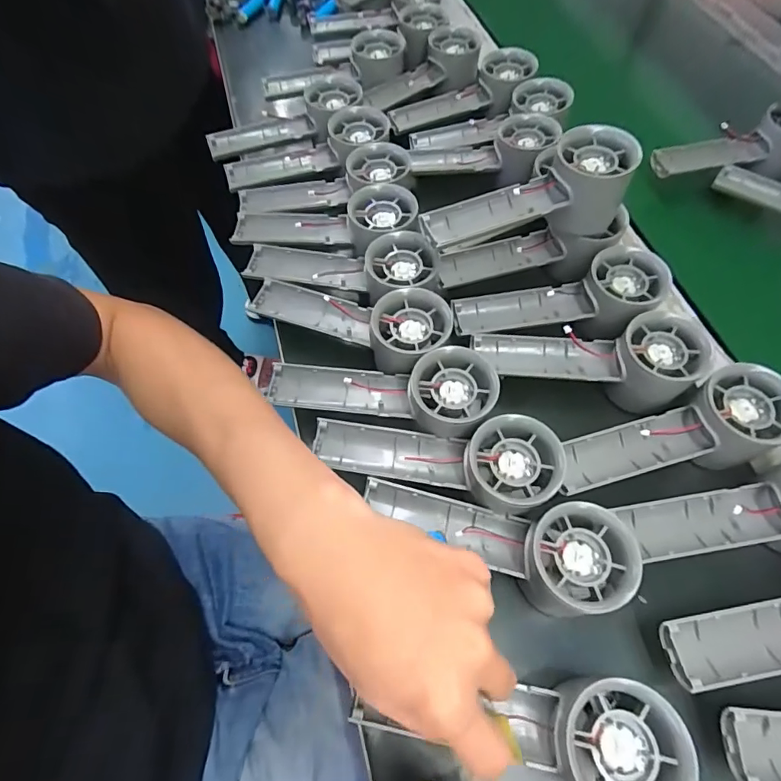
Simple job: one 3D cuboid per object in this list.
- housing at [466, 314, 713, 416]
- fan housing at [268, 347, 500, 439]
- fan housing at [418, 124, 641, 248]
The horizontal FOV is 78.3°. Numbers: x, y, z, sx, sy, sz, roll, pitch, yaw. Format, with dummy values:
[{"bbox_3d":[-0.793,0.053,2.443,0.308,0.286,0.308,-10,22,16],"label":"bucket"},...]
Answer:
[{"bbox_3d":[0.140,-0.029,0.347,0.158,0.042,0.055,9,62,5],"label":"housing"},{"bbox_3d":[-0.009,0.001,0.326,0.152,0.029,0.053,0,61,0],"label":"fan housing"},{"bbox_3d":[0.098,-0.139,0.358,0.152,0.068,0.059,-12,62,-6],"label":"fan housing"}]

